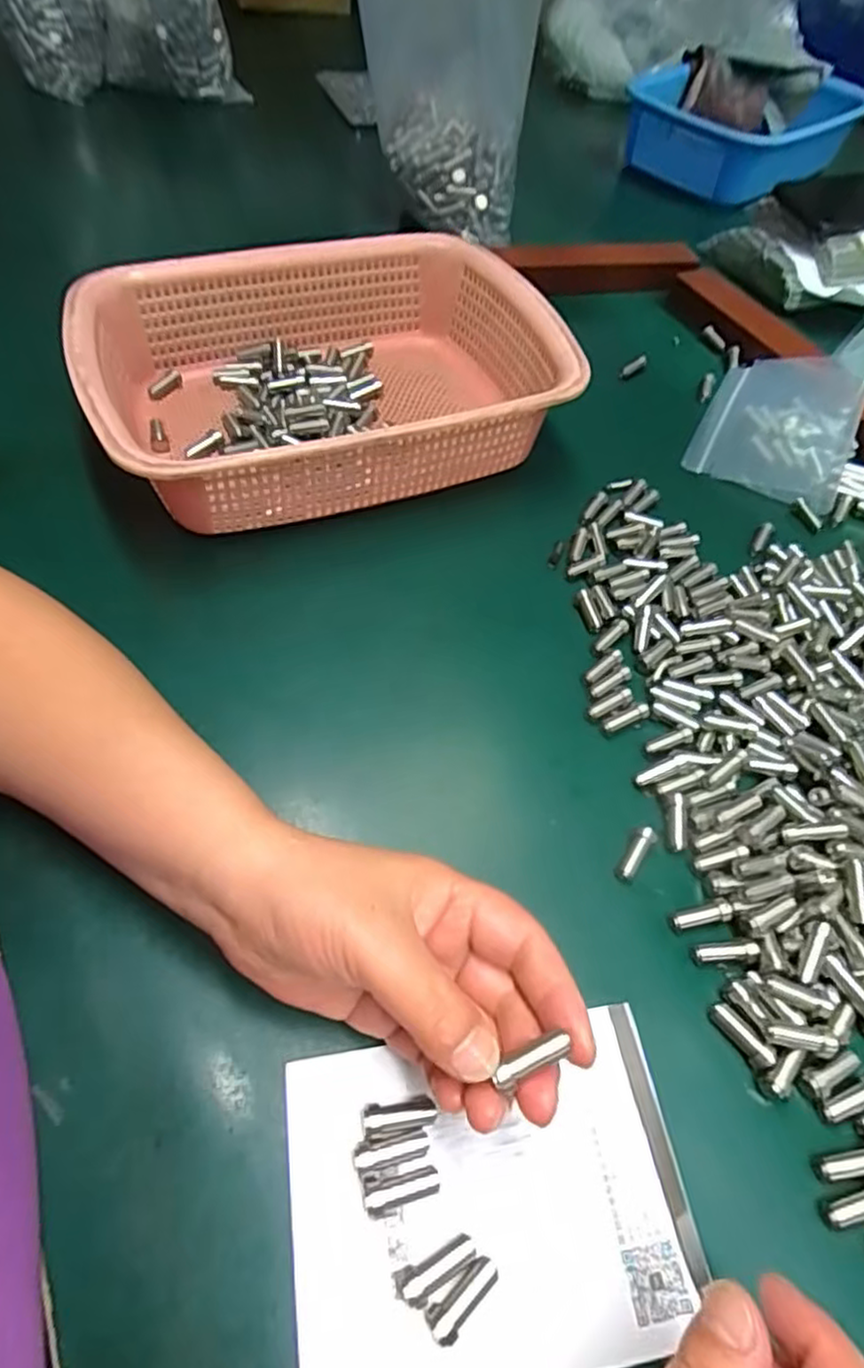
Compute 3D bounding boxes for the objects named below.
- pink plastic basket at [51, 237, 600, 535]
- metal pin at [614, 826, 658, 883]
[{"bbox_3d":[-0.070,-0.206,0.471,0.303,0.087,0.242,-14,58,-12],"label":"pink plastic basket"},{"bbox_3d":[0.096,0.079,0.322,0.009,0.008,0.028,31,73,17],"label":"metal pin"}]

